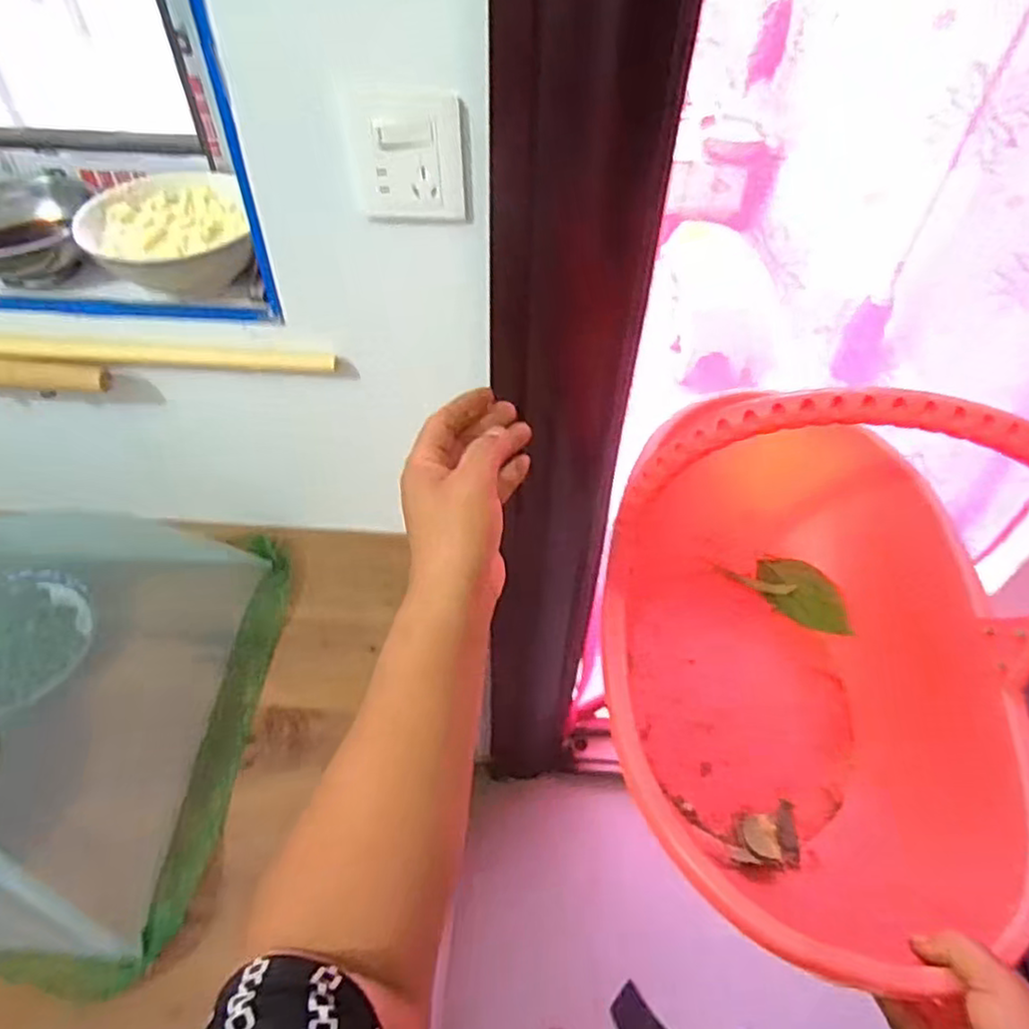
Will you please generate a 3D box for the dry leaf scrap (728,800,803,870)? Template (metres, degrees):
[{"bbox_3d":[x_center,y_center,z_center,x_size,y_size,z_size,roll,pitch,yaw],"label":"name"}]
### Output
[{"bbox_3d":[0.207,0.267,0.573,0.060,0.010,0.050,-1,50,0],"label":"dry leaf scrap"}]

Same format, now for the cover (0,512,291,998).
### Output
[{"bbox_3d":[-0.588,0.148,0.661,0.612,0.243,0.445,4,50,4],"label":"cover"}]

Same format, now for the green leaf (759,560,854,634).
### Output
[{"bbox_3d":[0.313,0.088,0.743,0.110,0.010,0.057,38,91,30],"label":"green leaf"}]

